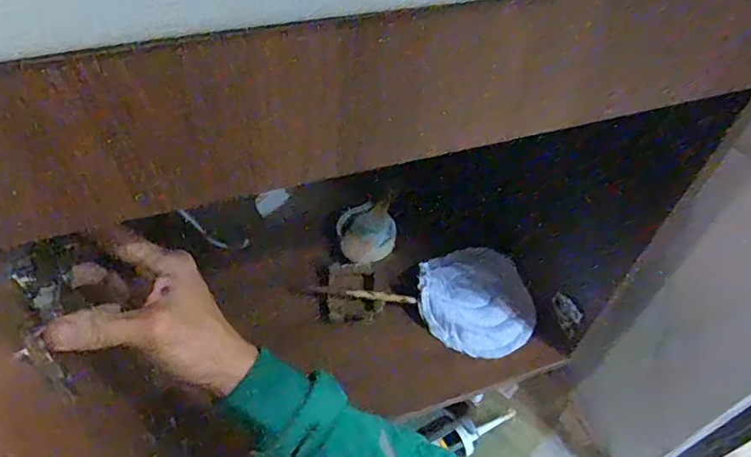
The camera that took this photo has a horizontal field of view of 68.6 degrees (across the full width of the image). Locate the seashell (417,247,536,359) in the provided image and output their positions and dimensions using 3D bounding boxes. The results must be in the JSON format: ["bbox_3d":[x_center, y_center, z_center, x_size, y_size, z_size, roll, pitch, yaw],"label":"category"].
[{"bbox_3d":[0.136,0.094,0.741,0.161,0.053,0.140,9,50,3],"label":"seashell"}]

